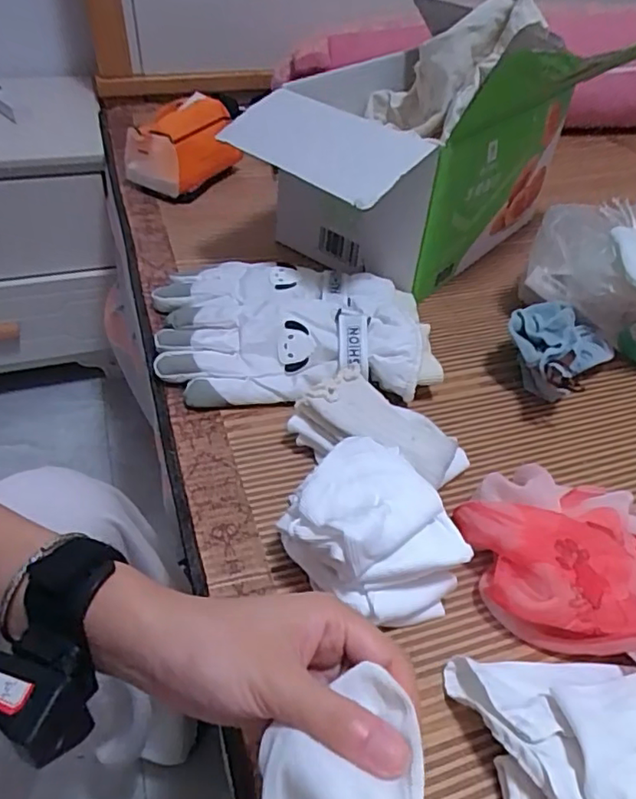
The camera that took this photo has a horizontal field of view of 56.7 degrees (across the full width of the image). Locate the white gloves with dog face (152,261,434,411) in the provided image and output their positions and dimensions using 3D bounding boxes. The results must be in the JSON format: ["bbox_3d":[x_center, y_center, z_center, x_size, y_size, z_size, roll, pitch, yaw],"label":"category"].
[{"bbox_3d":[-0.025,-0.081,0.573,0.264,0.050,0.198,-2,44,-6],"label":"white gloves with dog face"}]

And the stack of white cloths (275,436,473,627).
[{"bbox_3d":[0.032,0.087,0.385,0.096,0.077,0.101,-14,47,-19],"label":"stack of white cloths"}]

